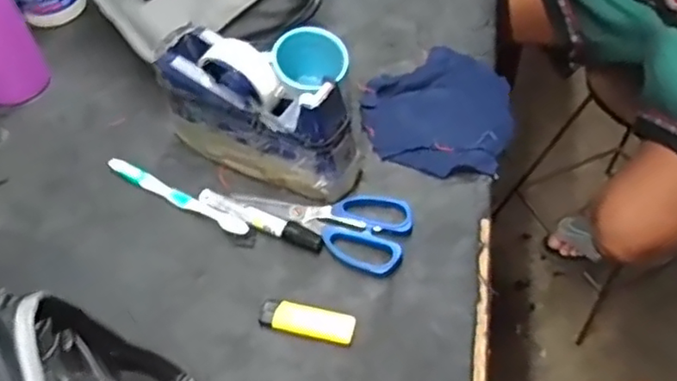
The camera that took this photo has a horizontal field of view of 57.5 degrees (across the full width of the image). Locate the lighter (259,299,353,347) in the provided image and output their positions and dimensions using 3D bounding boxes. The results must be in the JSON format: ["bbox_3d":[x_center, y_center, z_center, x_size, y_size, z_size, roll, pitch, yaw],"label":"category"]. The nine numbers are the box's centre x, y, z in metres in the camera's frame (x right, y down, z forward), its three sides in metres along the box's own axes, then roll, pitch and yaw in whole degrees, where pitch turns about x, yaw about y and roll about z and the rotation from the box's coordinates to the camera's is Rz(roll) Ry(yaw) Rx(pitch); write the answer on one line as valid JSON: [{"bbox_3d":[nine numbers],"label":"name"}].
[{"bbox_3d":[-0.028,0.113,0.530,0.083,0.014,0.026,8,54,9],"label":"lighter"}]

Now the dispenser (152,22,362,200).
[{"bbox_3d":[-0.080,-0.074,0.604,0.203,0.115,0.076,28,59,22],"label":"dispenser"}]

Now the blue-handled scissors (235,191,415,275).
[{"bbox_3d":[-0.012,0.021,0.596,0.167,0.009,0.083,21,57,18],"label":"blue-handled scissors"}]

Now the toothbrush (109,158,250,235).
[{"bbox_3d":[-0.163,0.004,0.611,0.178,0.013,0.016,26,58,21],"label":"toothbrush"}]

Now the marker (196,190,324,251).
[{"bbox_3d":[-0.077,0.028,0.594,0.135,0.012,0.019,19,56,17],"label":"marker"}]

